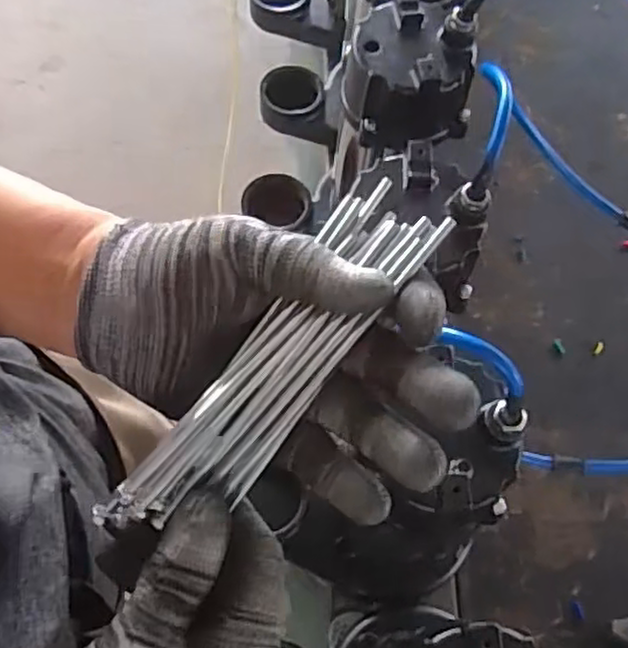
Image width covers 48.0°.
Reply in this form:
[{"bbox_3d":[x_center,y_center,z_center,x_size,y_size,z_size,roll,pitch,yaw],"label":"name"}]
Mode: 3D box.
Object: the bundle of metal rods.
[{"bbox_3d":[-0.018,0.018,0.286,0.042,0.019,0.173,41,90,17],"label":"bundle of metal rods"}]

